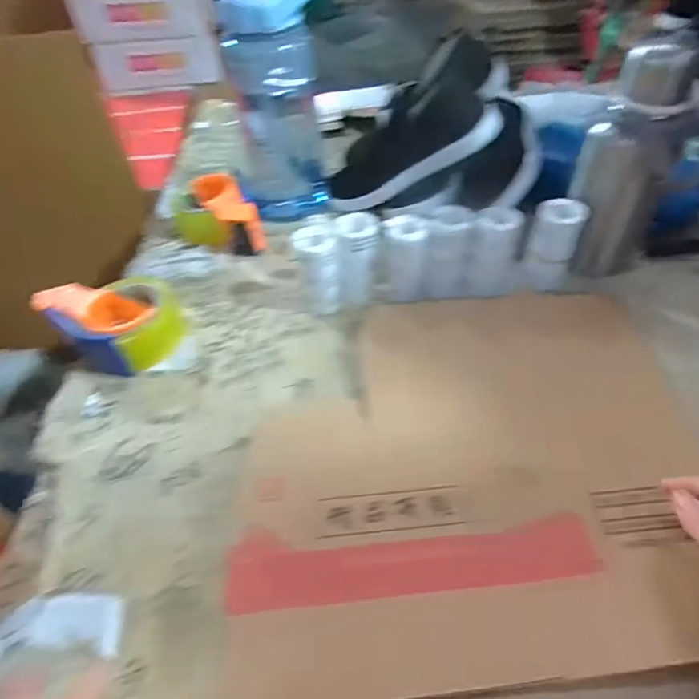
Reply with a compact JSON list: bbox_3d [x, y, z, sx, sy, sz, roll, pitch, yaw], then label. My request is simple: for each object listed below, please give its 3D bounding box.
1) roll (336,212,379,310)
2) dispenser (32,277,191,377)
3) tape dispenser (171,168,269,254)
[{"bbox_3d":[0.010,-0.103,0.543,0.045,0.088,0.053,0,49,4],"label":"roll"},{"bbox_3d":[-0.262,-0.039,0.532,0.115,0.059,0.106,22,54,22],"label":"dispenser"},{"bbox_3d":[-0.188,-0.187,0.664,0.110,0.063,0.157,-19,50,-12],"label":"tape dispenser"}]

